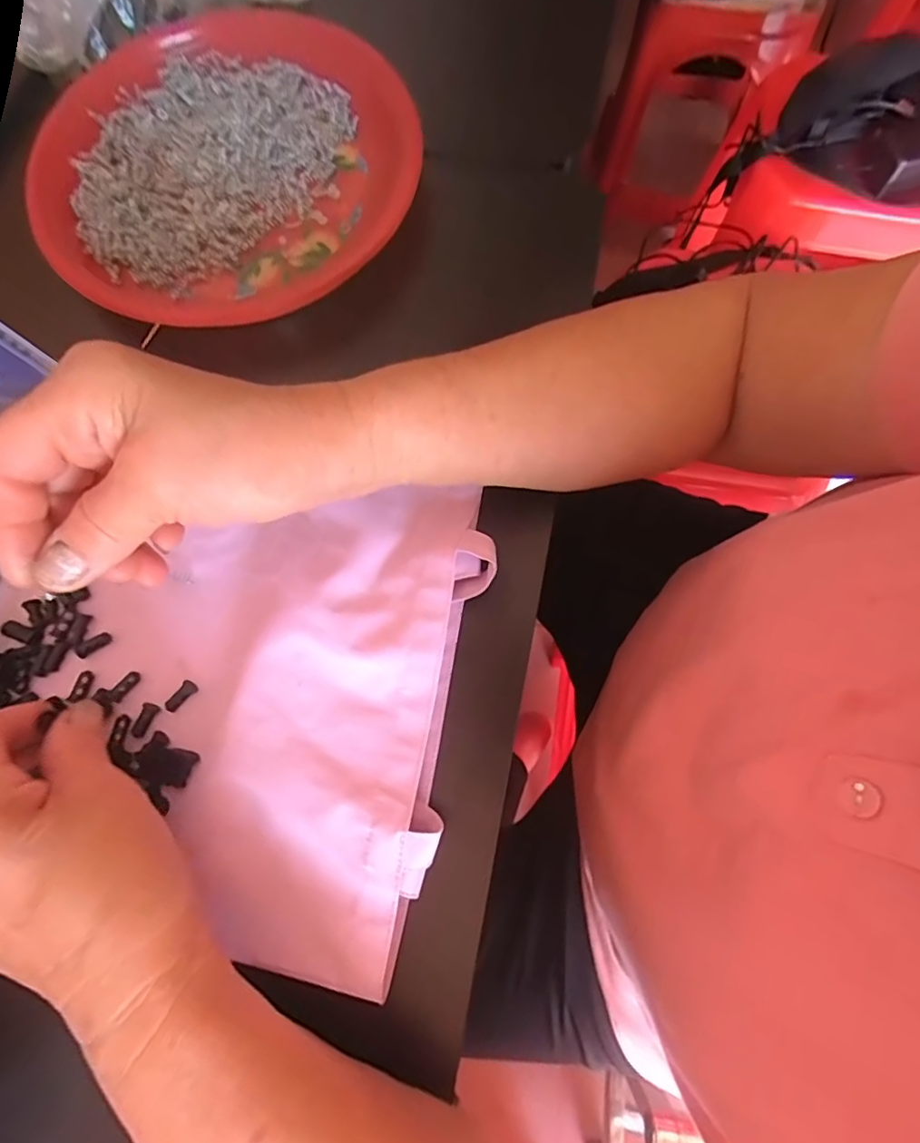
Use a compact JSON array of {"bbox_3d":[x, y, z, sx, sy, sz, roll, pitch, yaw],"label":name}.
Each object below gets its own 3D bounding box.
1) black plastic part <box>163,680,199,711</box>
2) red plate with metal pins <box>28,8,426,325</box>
[{"bbox_3d":[-0.140,0.062,0.280,0.017,0.005,0.007,-44,77,-9],"label":"black plastic part"},{"bbox_3d":[-0.147,-0.261,0.352,0.229,0.033,0.220,-1,75,2],"label":"red plate with metal pins"}]

